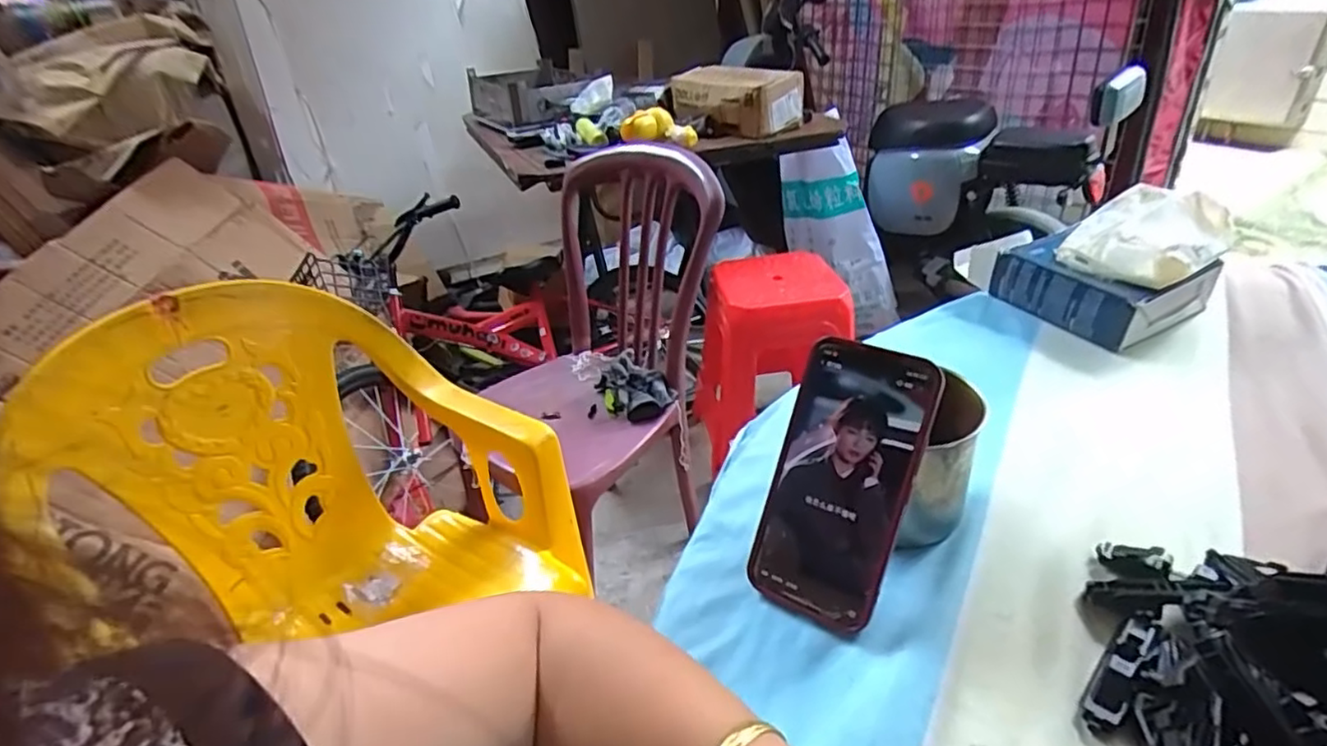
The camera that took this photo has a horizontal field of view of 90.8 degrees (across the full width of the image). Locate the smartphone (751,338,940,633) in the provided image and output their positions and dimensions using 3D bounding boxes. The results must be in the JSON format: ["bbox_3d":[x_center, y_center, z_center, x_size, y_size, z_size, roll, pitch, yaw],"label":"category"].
[{"bbox_3d":[0.101,0.063,0.378,0.077,0.158,0.006,18,5,33],"label":"smartphone"}]

